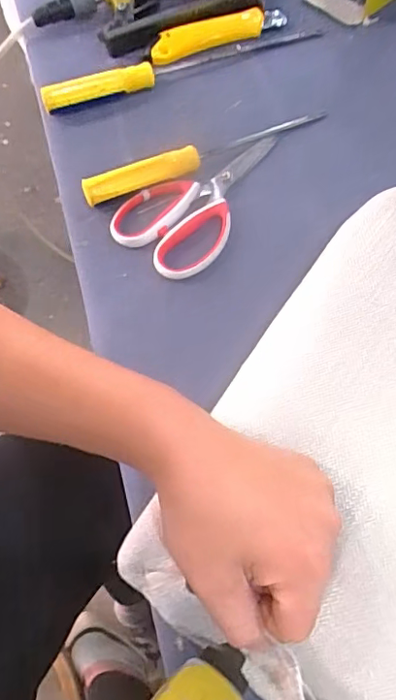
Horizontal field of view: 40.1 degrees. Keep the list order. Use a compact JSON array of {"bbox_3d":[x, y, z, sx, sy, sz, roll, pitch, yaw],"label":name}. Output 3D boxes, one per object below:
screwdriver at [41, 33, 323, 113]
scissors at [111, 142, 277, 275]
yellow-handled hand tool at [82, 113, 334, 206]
[{"bbox_3d":[-0.016,-0.297,0.554,0.293,0.021,0.025,-20,67,-8],"label":"screwdriver"},{"bbox_3d":[0.008,-0.144,0.498,0.098,0.010,0.178,38,72,16],"label":"scissors"},{"bbox_3d":[0.007,-0.189,0.509,0.240,0.023,0.021,-24,68,-9],"label":"yellow-handled hand tool"}]

